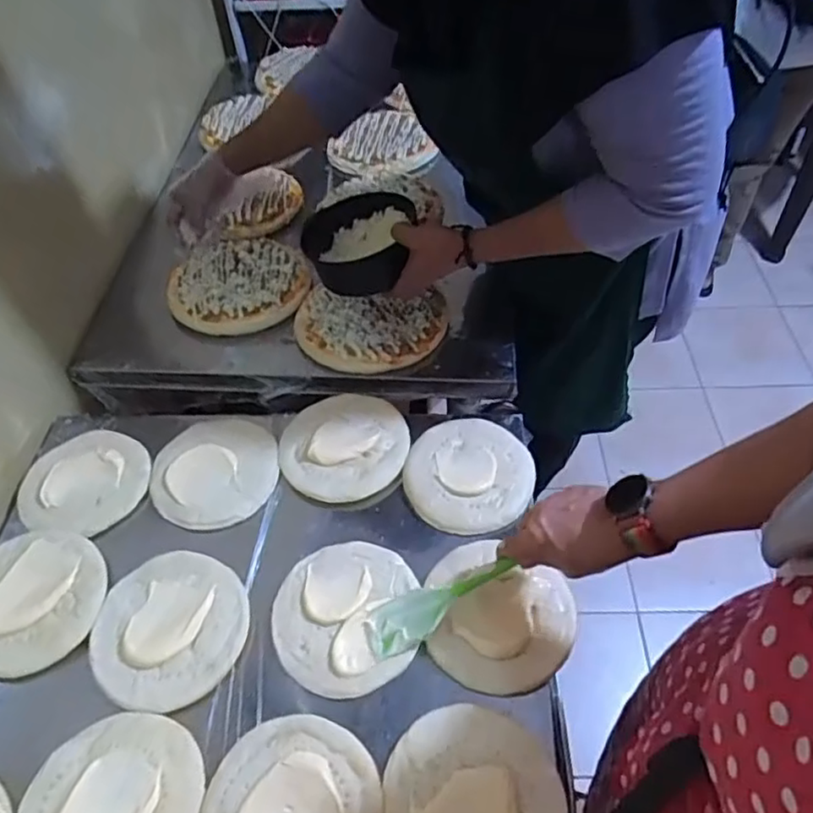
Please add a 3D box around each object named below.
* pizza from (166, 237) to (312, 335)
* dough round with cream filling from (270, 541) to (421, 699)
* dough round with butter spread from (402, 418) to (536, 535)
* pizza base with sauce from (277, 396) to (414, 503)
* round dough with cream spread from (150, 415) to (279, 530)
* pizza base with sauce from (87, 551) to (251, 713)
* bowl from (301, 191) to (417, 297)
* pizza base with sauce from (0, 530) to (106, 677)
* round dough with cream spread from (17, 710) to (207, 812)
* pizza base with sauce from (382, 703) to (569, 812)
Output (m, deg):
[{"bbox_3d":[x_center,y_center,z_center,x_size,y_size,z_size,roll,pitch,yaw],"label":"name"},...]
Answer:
[{"bbox_3d":[-0.247,-0.186,0.930,0.197,0.021,0.197,-1,52,2],"label":"pizza"},{"bbox_3d":[-0.064,0.207,0.634,0.139,0.020,0.146,-1,52,2],"label":"dough round with cream filling"},{"bbox_3d":[0.071,0.077,0.729,0.143,0.019,0.142,5,52,7],"label":"dough round with butter spread"},{"bbox_3d":[-0.073,0.045,0.761,0.148,0.024,0.149,11,53,11],"label":"pizza base with sauce"},{"bbox_3d":[-0.226,0.072,0.754,0.145,0.021,0.146,-1,52,2],"label":"round dough with cream spread"},{"bbox_3d":[-0.235,0.220,0.638,0.150,0.015,0.150,-1,52,2],"label":"pizza base with sauce"},{"bbox_3d":[-0.059,-0.207,0.809,0.147,0.068,0.147,-14,40,12],"label":"bowl"},{"bbox_3d":[-0.391,0.198,0.657,0.148,0.011,0.143,-1,52,2],"label":"pizza base with sauce"},{"bbox_3d":[-0.249,0.339,0.534,0.142,0.025,0.149,-1,52,2],"label":"round dough with cream spread"},{"bbox_3d":[0.057,0.329,0.527,0.147,0.024,0.143,-2,52,1],"label":"pizza base with sauce"}]

